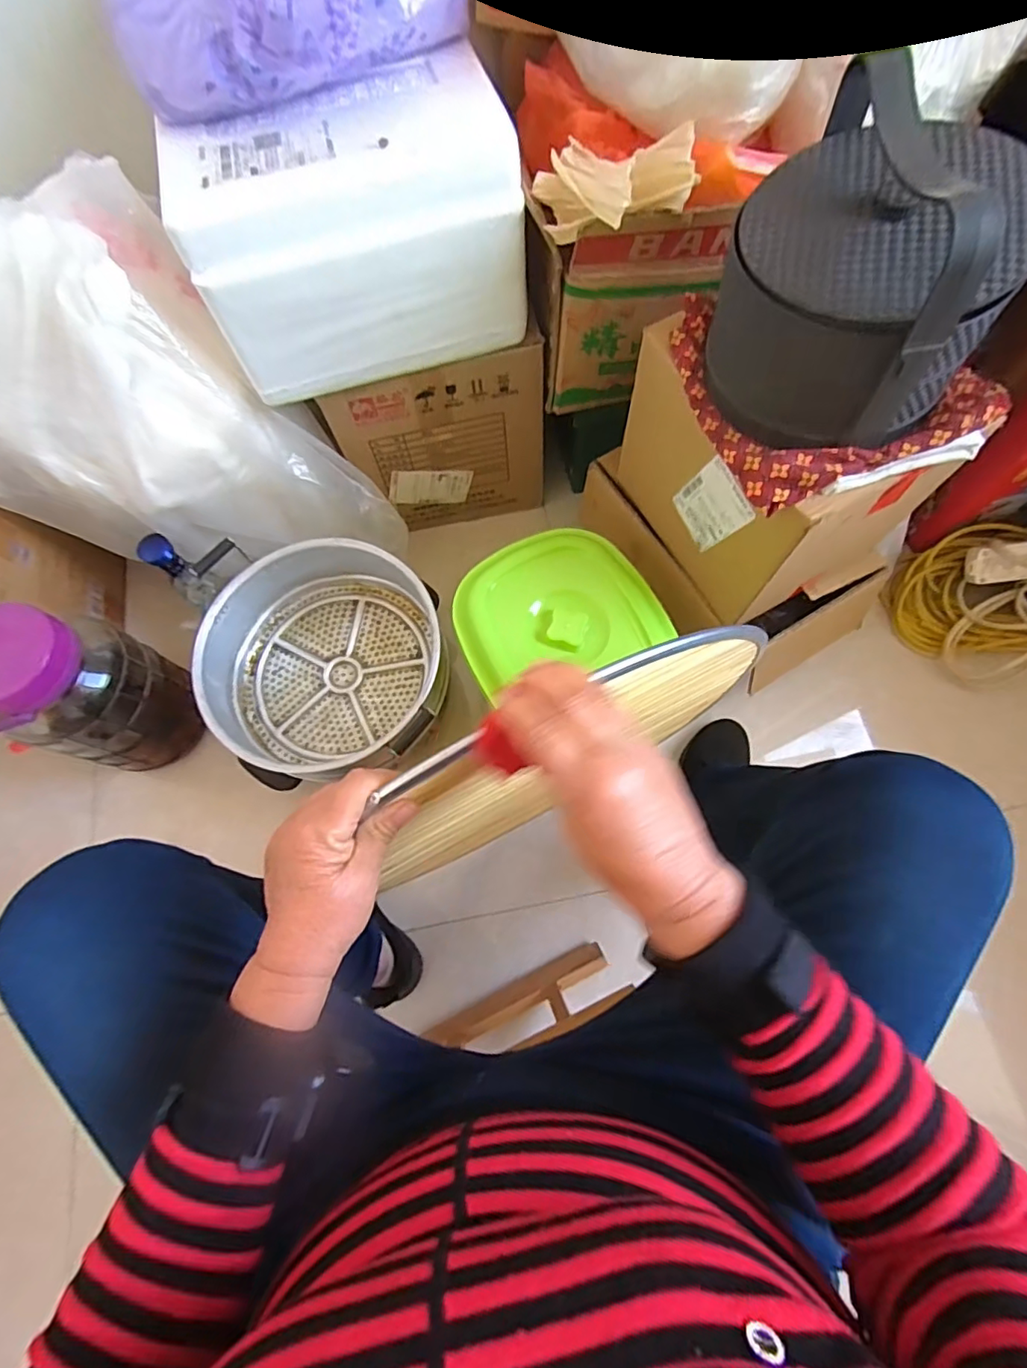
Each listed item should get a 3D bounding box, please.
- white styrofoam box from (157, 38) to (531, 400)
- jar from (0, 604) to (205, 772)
[{"bbox_3d":[-0.169,-0.487,0.629,0.333,0.197,0.173,-16,72,-4],"label":"white styrofoam box"},{"bbox_3d":[-0.573,0.017,0.766,0.164,0.262,0.152,-1,71,2],"label":"jar"}]

